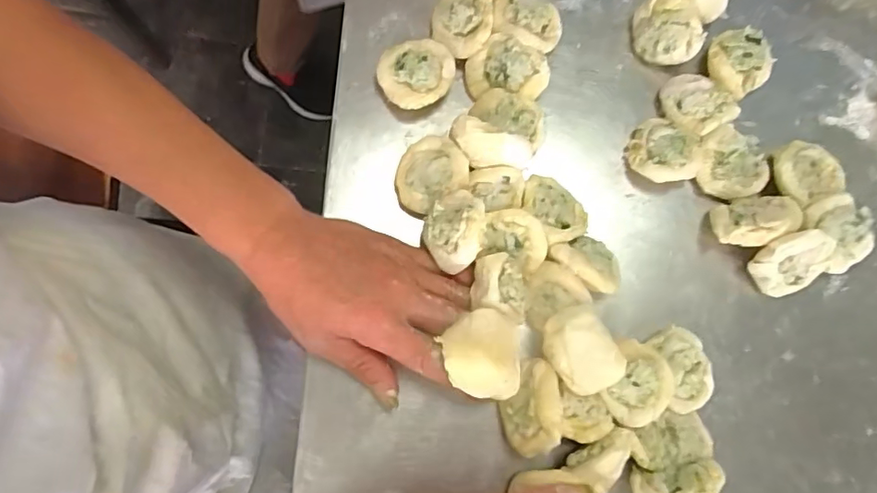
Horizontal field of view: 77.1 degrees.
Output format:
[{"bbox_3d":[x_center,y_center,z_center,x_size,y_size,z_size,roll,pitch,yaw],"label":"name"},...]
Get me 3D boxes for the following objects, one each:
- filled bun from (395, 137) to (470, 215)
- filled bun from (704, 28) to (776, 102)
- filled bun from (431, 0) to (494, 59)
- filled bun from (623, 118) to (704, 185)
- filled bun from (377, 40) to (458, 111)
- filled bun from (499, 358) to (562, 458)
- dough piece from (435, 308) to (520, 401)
[{"bbox_3d":[-0.005,-0.051,0.400,0.052,0.021,0.052,-1,86,17],"label":"filled bun"},{"bbox_3d":[0.233,-0.143,0.430,0.047,0.029,0.048,0,80,-1],"label":"filled bun"},{"bbox_3d":[0.018,-0.173,0.425,0.045,0.027,0.055,12,80,1],"label":"filled bun"},{"bbox_3d":[0.169,-0.070,0.414,0.052,0.033,0.043,43,80,4],"label":"filled bun"},{"bbox_3d":[-0.016,-0.130,0.416,0.056,0.023,0.050,-42,83,-7],"label":"filled bun"},{"bbox_3d":[0.060,0.107,0.370,0.035,0.040,0.060,1,80,-4],"label":"filled bun"},{"bbox_3d":[0.027,0.067,0.343,0.047,0.029,0.053,4,80,0],"label":"dough piece"}]

